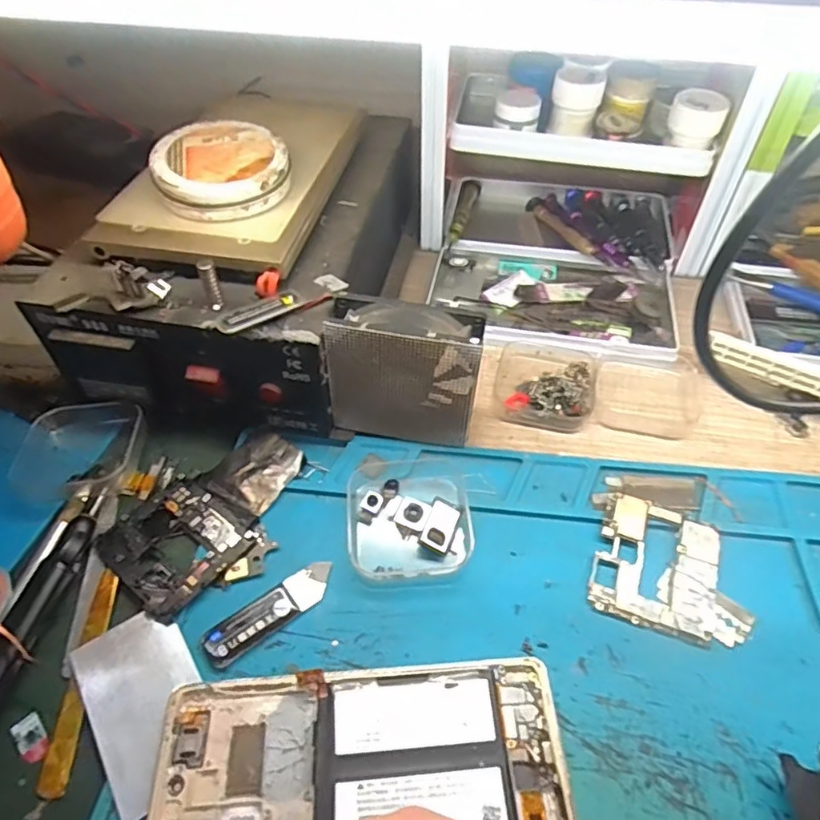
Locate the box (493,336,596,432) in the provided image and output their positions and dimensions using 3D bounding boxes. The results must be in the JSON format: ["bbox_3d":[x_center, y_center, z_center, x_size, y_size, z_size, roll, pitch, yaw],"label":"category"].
[{"bbox_3d":[0.088,-0.020,0.369,0.061,0.018,0.065,9,52,9],"label":"box"}]

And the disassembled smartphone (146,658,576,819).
[{"bbox_3d":[-0.019,0.146,0.232,0.162,0.011,0.073,-3,51,0],"label":"disassembled smartphone"}]

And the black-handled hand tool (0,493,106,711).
[{"bbox_3d":[-0.180,0.100,0.266,0.022,0.015,0.133,8,52,8],"label":"black-handled hand tool"}]

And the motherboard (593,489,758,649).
[{"bbox_3d":[0.132,0.080,0.287,0.072,0.006,0.065,15,53,14],"label":"motherboard"}]

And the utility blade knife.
[{"bbox_3d":[-0.067,0.097,0.275,0.066,0.005,0.019,-32,57,-22],"label":"utility blade knife"}]

